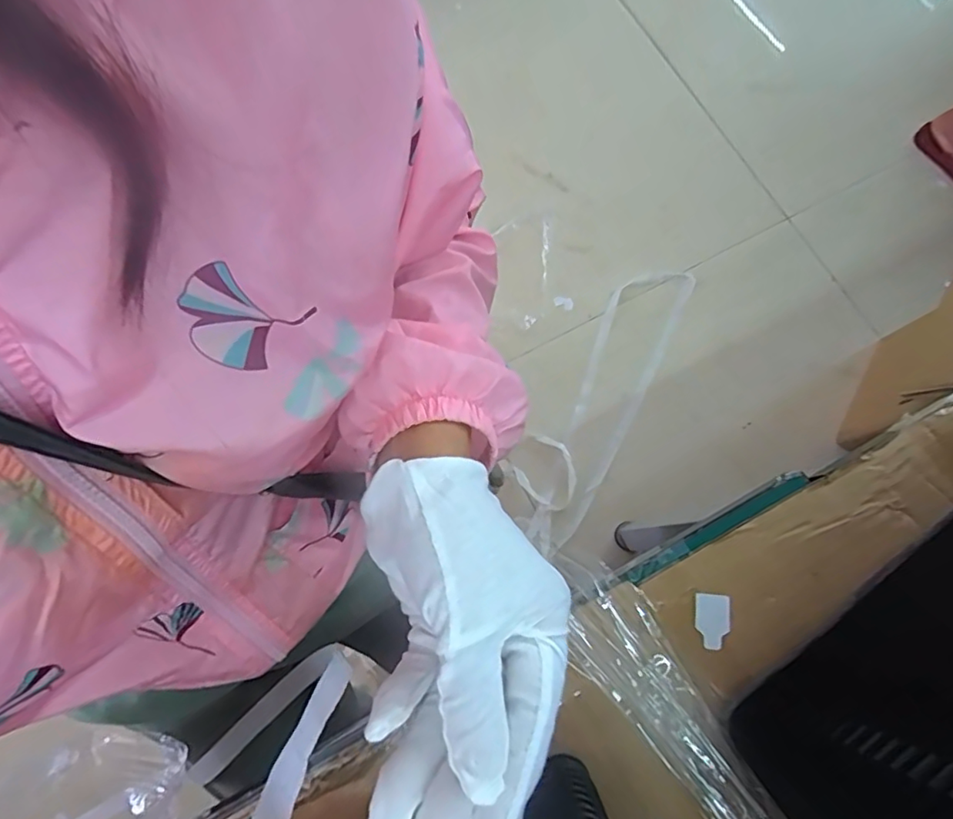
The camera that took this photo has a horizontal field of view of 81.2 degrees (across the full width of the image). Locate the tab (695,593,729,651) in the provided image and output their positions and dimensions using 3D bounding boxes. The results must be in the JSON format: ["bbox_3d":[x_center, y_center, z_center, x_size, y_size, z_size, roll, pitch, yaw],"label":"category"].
[{"bbox_3d":[0.128,0.115,0.302,0.018,0.004,0.028,6,76,2],"label":"tab"}]

